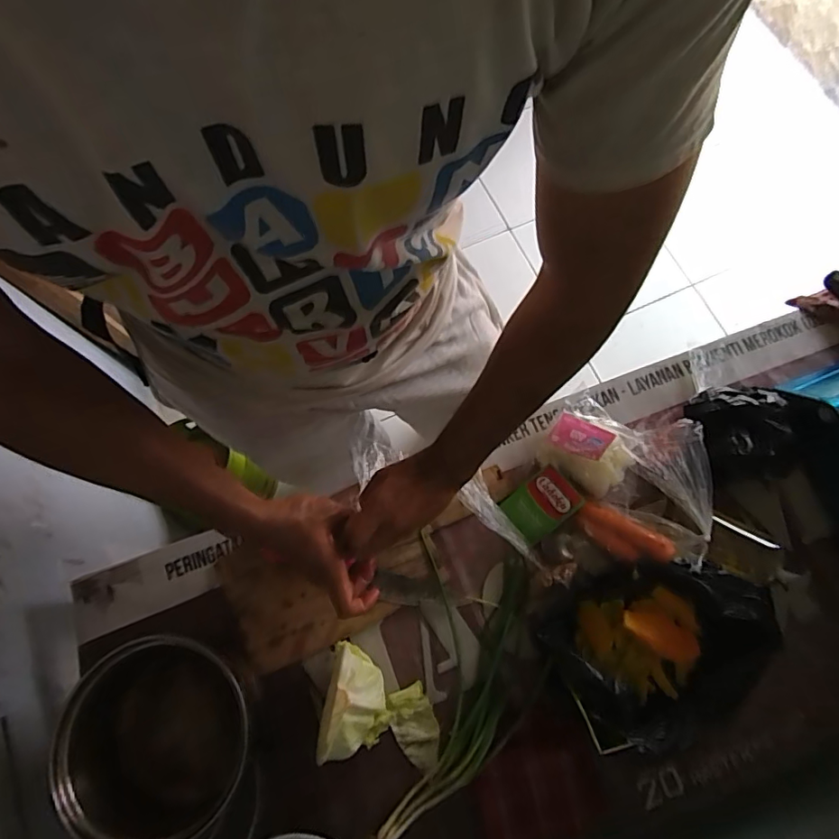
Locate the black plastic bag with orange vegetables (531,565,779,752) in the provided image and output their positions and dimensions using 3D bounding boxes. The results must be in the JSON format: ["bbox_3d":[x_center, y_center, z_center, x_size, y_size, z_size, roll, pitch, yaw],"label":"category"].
[{"bbox_3d":[0.265,0.251,0.557,0.254,0.077,0.179,3,73,0],"label":"black plastic bag with orange vegetables"}]

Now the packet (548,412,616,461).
[{"bbox_3d":[0.199,0.022,0.639,0.052,0.012,0.079,-42,47,-16],"label":"packet"}]

